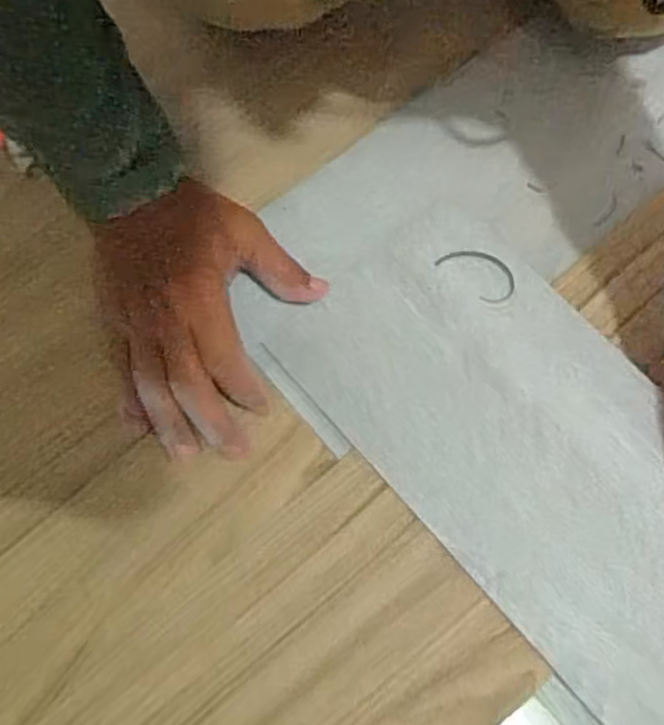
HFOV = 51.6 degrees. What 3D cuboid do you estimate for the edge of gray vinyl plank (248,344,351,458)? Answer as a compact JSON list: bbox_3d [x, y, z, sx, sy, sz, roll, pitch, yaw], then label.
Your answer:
[{"bbox_3d":[-0.019,0.021,0.392,0.011,0.004,0.080,-40,76,-11],"label":"edge of gray vinyl plank"}]

